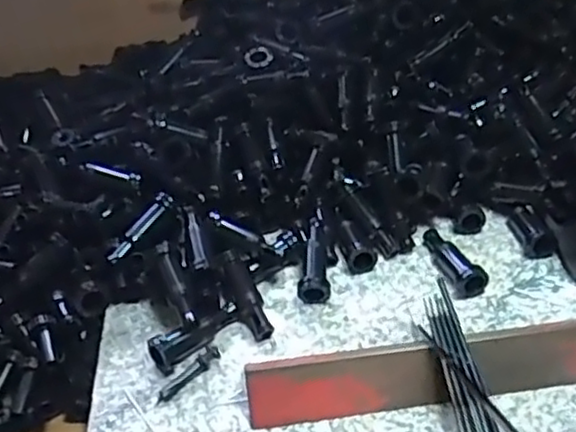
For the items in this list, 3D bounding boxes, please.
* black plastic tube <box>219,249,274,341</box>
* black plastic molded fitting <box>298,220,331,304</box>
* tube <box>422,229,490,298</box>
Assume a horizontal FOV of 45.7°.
[{"bbox_3d":[-0.030,0.054,0.482,0.019,0.013,0.069,-19,65,-18],"label":"black plastic tube"},{"bbox_3d":[0.019,0.031,0.507,0.022,0.017,0.067,0,55,3],"label":"black plastic molded fitting"},{"bbox_3d":[0.122,0.032,0.514,0.022,0.020,0.070,-15,41,-15],"label":"tube"}]

